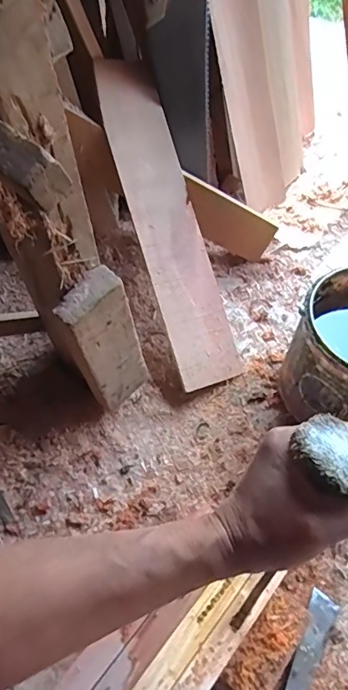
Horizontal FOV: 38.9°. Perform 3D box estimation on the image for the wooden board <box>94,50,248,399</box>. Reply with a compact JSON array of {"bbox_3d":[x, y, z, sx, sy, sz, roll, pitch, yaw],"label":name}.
[{"bbox_3d":[-0.010,-0.191,0.771,0.114,0.014,0.515,-17,90,-29],"label":"wooden board"}]

